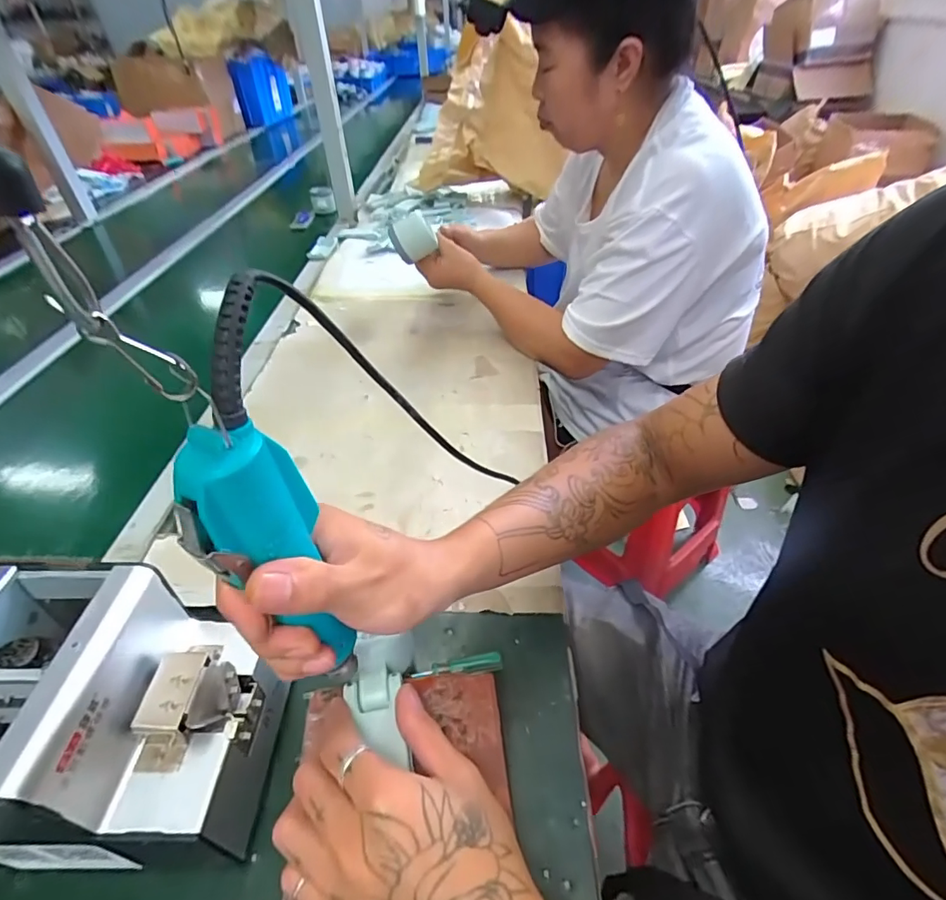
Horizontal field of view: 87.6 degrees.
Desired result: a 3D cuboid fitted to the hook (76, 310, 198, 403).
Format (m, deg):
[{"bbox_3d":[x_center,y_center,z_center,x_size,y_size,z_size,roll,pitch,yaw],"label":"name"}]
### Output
[{"bbox_3d":[-0.108,-0.030,0.162,0.015,0.039,0.004,-48,55,-7],"label":"hook"}]

